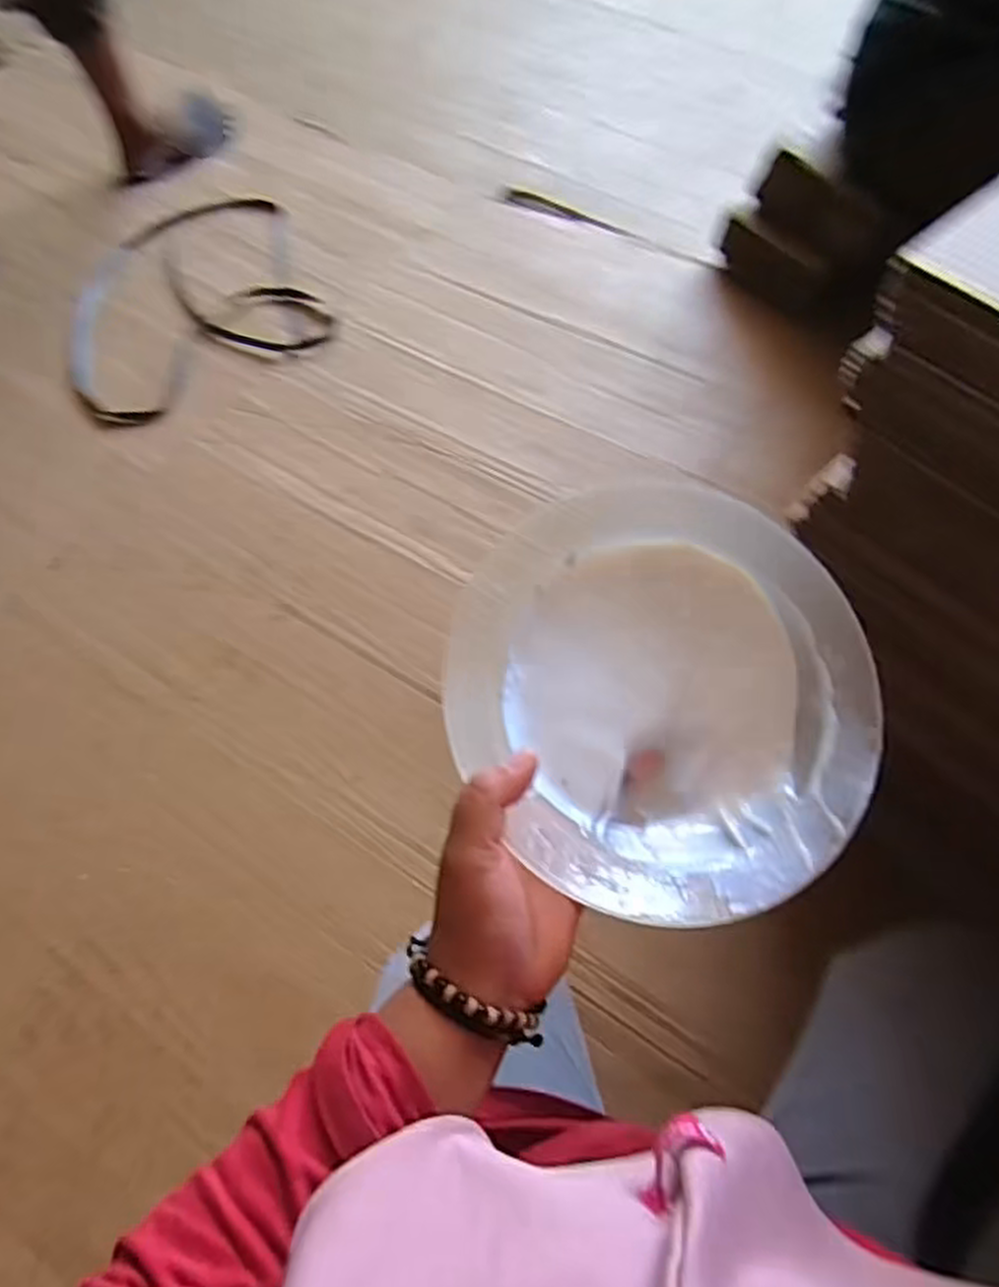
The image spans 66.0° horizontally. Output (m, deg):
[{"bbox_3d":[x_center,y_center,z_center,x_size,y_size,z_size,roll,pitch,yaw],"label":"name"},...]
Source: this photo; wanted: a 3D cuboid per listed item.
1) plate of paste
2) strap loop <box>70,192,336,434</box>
[{"bbox_3d":[0.085,0.025,0.396,0.207,0.038,0.208,2,75,-6],"label":"plate of paste"},{"bbox_3d":[-0.506,-0.571,1.246,0.396,0.019,0.472,-21,66,-11],"label":"strap loop"}]

